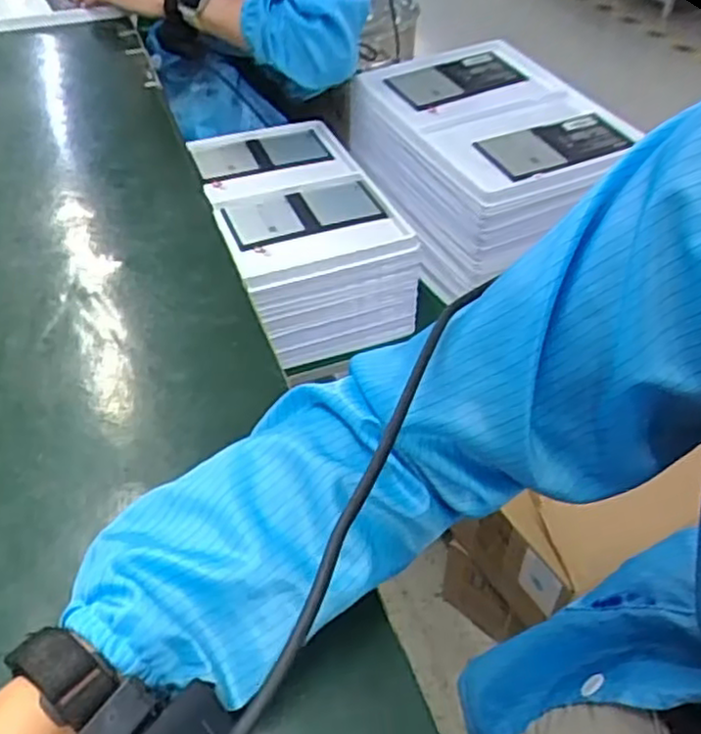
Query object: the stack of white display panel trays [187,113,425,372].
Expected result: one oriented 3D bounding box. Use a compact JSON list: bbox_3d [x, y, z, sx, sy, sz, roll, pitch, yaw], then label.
[{"bbox_3d":[-0.074,-0.169,0.892,0.199,0.127,0.324,-17,46,-16],"label":"stack of white display panel trays"}]

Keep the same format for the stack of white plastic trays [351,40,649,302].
[{"bbox_3d":[0.175,-0.268,0.920,0.277,0.154,0.326,-14,46,-13],"label":"stack of white plastic trays"}]

